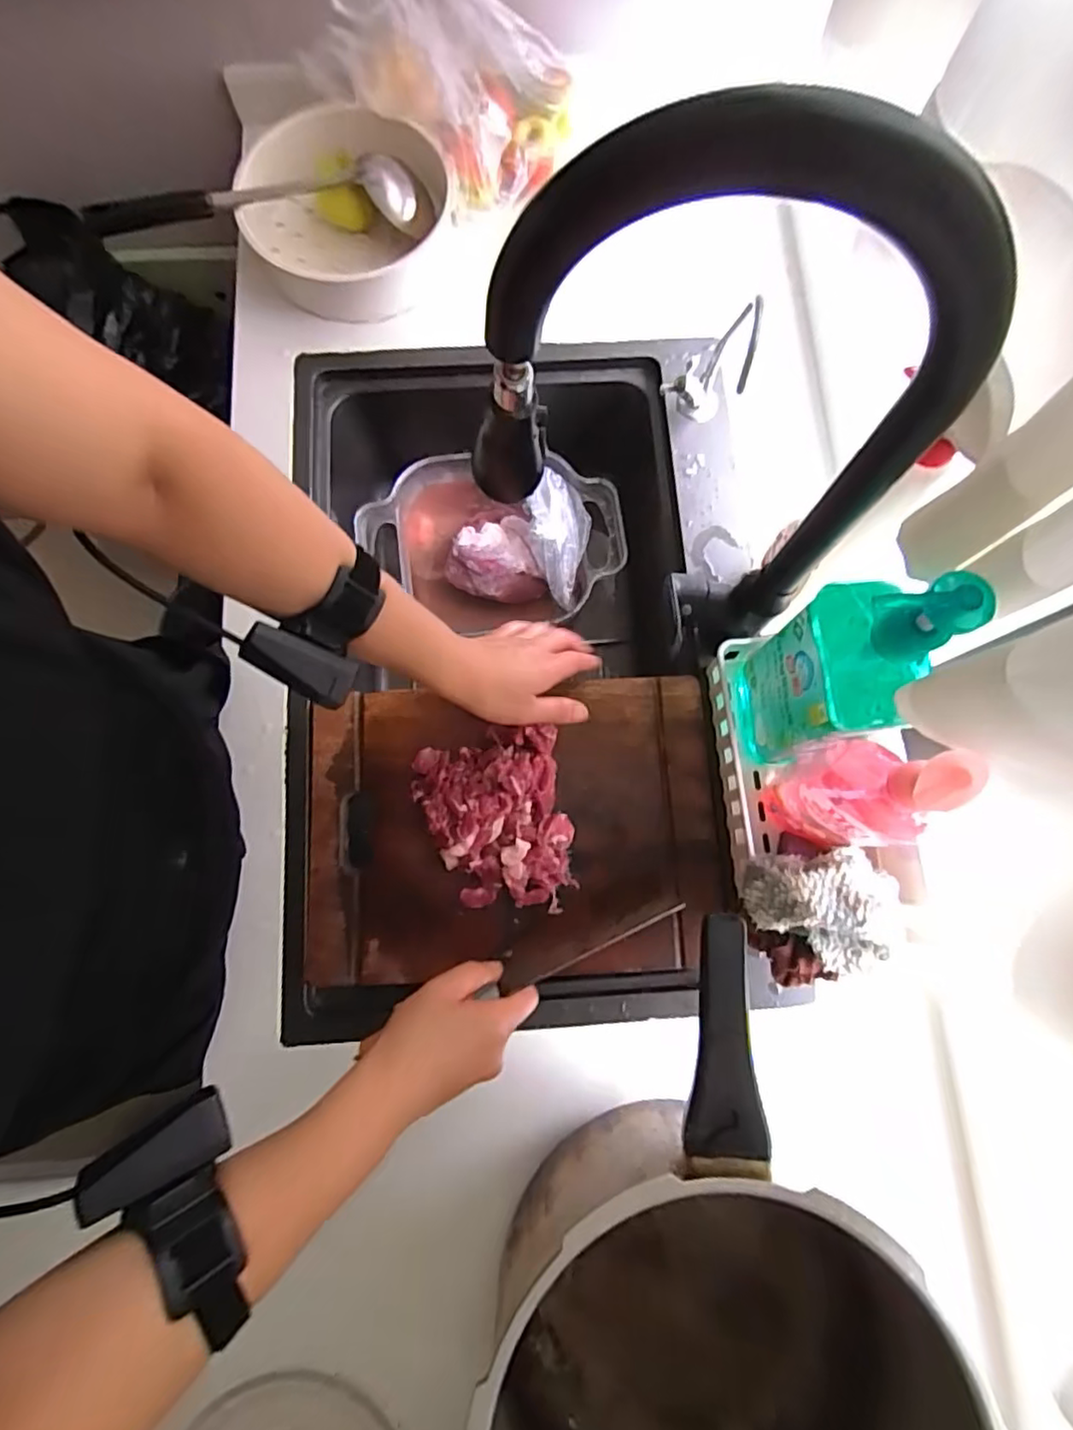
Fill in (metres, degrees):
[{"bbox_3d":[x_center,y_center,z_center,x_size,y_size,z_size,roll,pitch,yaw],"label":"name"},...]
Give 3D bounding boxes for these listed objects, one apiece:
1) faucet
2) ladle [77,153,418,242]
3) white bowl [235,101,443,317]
[{"bbox_3d":[0.083,-0.143,0.384,0.231,0.401,0.039,15,77,2],"label":"faucet"},{"bbox_3d":[-0.294,-0.534,0.640,0.326,0.037,0.050,-8,78,-3],"label":"ladle"},{"bbox_3d":[-0.220,-0.536,0.675,0.215,0.096,0.215,0,77,-1],"label":"white bowl"}]

